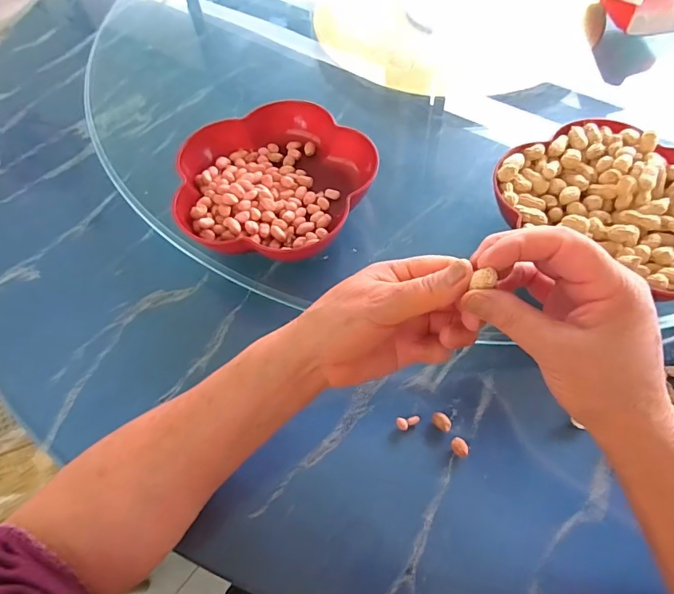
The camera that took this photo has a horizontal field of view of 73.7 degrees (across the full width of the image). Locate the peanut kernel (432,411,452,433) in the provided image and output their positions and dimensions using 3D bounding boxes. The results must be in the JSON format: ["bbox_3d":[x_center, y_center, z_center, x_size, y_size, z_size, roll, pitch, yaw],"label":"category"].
[{"bbox_3d":[0.080,0.096,0.341,0.016,0.010,0.010,34,67,21],"label":"peanut kernel"}]

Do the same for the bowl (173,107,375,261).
[{"bbox_3d":[-0.054,-0.106,0.405,0.175,0.045,0.152,-9,59,-2],"label":"bowl"}]

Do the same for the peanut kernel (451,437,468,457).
[{"bbox_3d":[0.090,0.111,0.331,0.011,0.008,0.014,-38,64,-17],"label":"peanut kernel"}]

